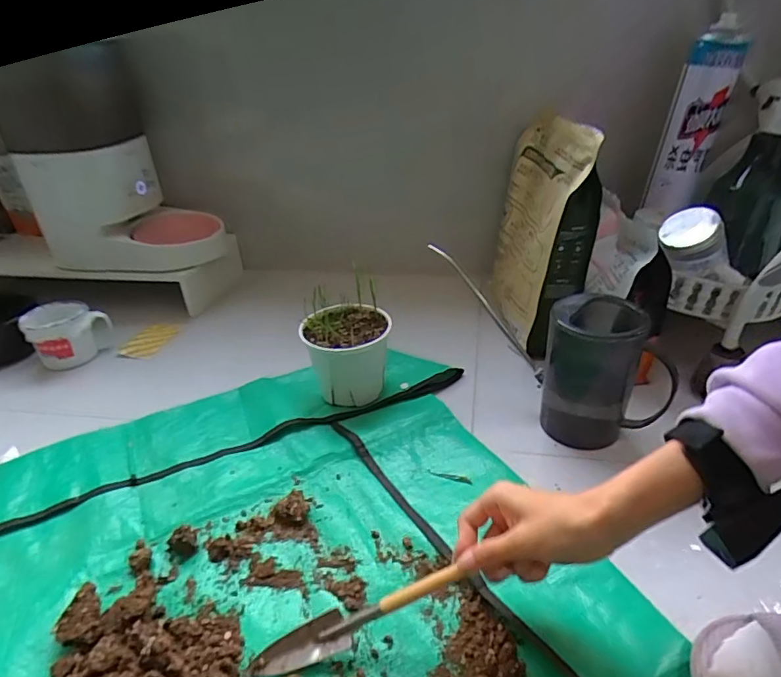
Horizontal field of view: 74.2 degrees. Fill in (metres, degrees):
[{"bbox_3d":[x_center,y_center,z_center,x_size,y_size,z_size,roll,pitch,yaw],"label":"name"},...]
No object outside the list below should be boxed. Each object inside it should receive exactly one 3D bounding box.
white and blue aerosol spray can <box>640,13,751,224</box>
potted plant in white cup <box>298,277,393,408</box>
[{"bbox_3d":[0.402,-0.280,0.689,0.076,0.225,0.057,15,37,25],"label":"white and blue aerosol spray can"},{"bbox_3d":[-0.056,0.011,0.687,0.113,0.135,0.117,-4,31,-4],"label":"potted plant in white cup"}]

